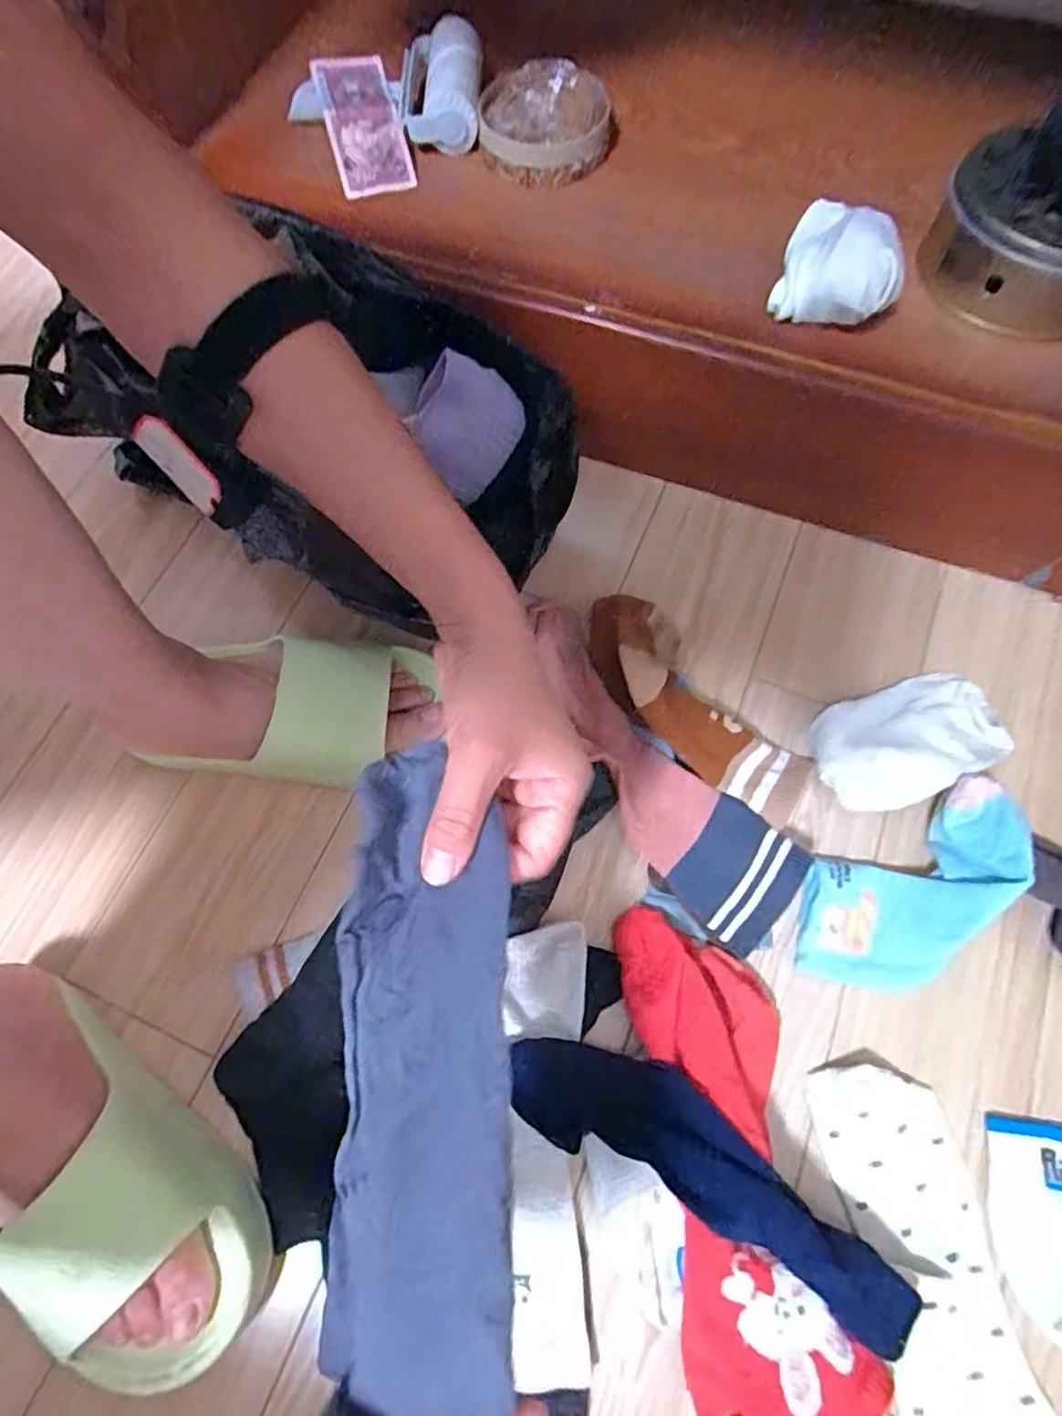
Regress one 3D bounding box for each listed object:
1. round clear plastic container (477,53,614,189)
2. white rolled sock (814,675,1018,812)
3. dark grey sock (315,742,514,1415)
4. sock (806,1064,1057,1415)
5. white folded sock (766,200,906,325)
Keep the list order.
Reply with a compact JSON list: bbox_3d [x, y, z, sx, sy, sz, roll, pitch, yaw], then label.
[{"bbox_3d":[0.011,-0.471,0.520,0.100,0.045,0.103,-1,71,1],"label":"round clear plastic container"},{"bbox_3d":[0.278,0.021,0.477,0.144,0.043,0.085,-22,70,-7],"label":"white rolled sock"},{"bbox_3d":[-0.043,0.143,0.251,0.075,0.041,0.258,-6,61,-1],"label":"dark grey sock"},{"bbox_3d":[0.230,0.321,0.378,0.085,0.014,0.198,-12,69,-3],"label":"sock"},{"bbox_3d":[0.214,-0.305,0.439,0.080,0.048,0.071,20,72,8],"label":"white folded sock"}]

